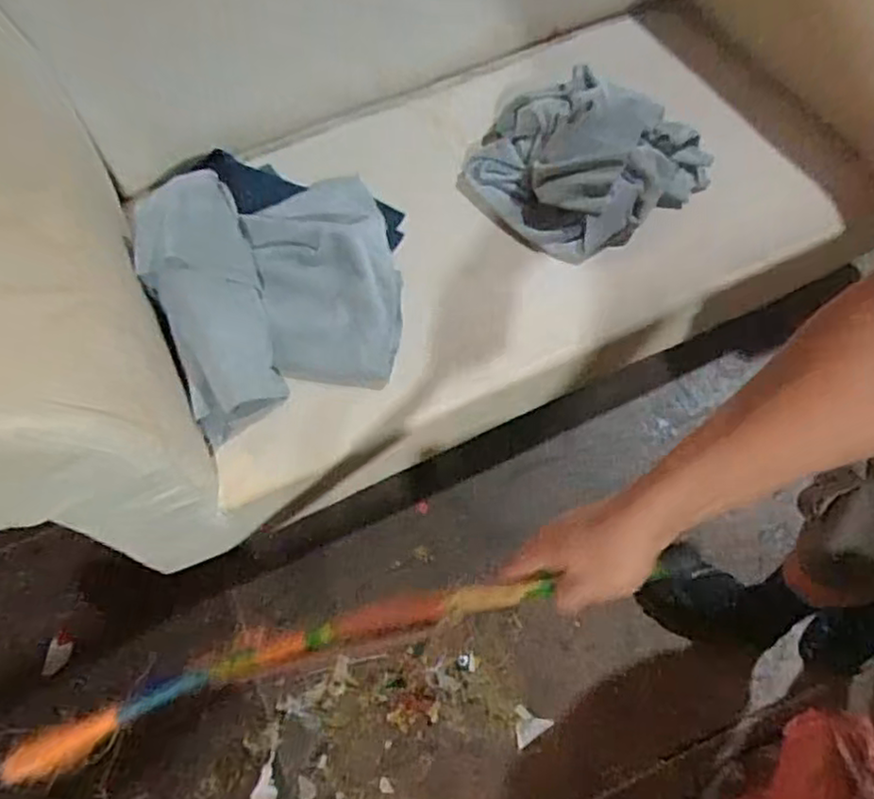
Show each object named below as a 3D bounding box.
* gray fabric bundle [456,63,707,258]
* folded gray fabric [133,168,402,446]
[{"bbox_3d":[0.244,-0.416,1.120,0.346,0.144,0.315,-35,68,-14],"label":"gray fabric bundle"},{"bbox_3d":[-0.241,-0.204,1.033,0.380,0.162,0.429,-22,65,-9],"label":"folded gray fabric"}]

